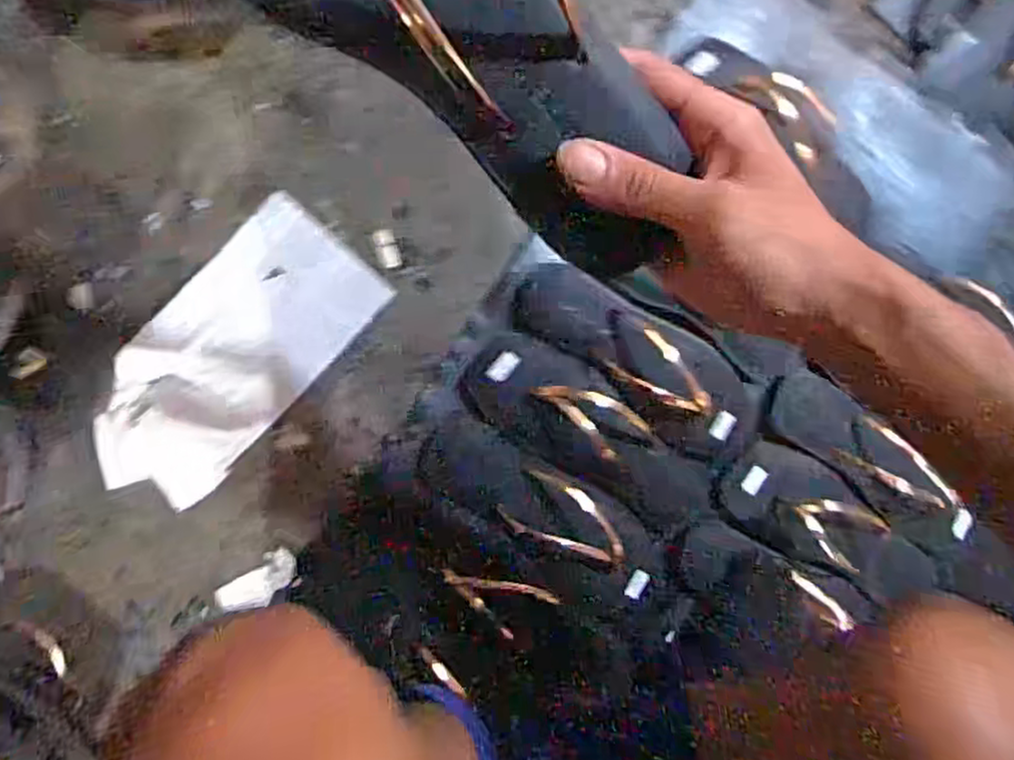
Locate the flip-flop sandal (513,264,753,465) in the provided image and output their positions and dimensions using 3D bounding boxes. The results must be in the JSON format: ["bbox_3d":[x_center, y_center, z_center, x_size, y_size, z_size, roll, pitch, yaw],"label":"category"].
[{"bbox_3d":[0.119,-0.011,0.625,0.246,0.048,0.083,32,88,-8],"label":"flip-flop sandal"}]

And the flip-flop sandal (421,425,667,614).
[{"bbox_3d":[0.036,0.121,0.628,0.236,0.032,0.086,27,88,-8],"label":"flip-flop sandal"}]

